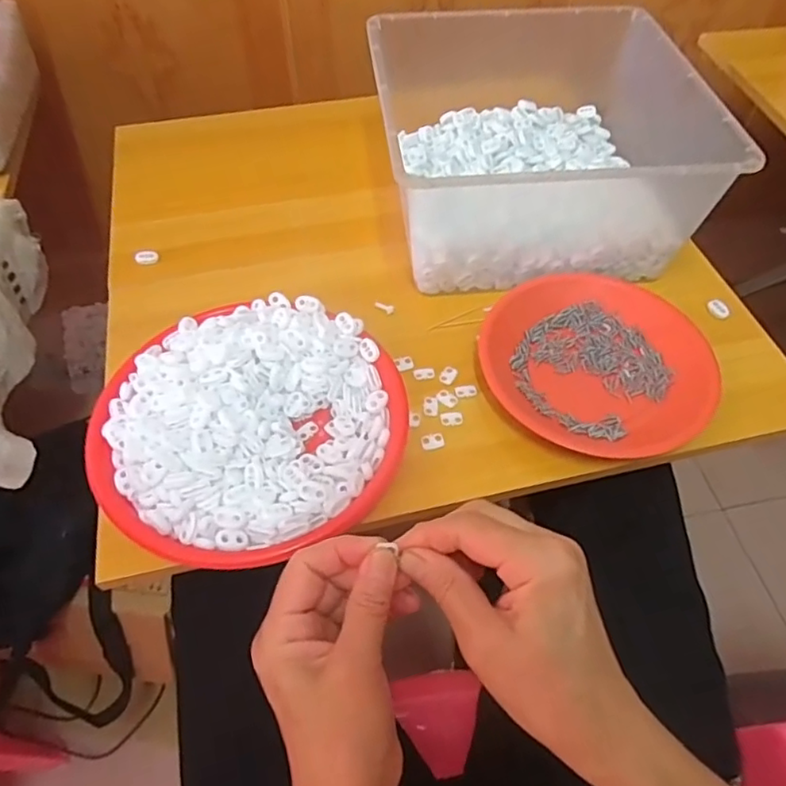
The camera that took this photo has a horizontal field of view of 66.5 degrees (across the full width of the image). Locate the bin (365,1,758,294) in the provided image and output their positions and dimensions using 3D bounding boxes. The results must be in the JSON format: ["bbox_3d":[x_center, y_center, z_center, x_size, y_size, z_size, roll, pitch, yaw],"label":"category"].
[{"bbox_3d":[0.134,-0.242,0.595,0.284,0.139,0.275,-6,55,-4],"label":"bin"}]

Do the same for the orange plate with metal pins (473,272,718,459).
[{"bbox_3d":[0.180,-0.031,0.528,0.195,0.031,0.172,25,58,17],"label":"orange plate with metal pins"}]

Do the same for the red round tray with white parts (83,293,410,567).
[{"bbox_3d":[-0.109,0.020,0.479,0.233,0.040,0.228,0,55,0],"label":"red round tray with white parts"}]

